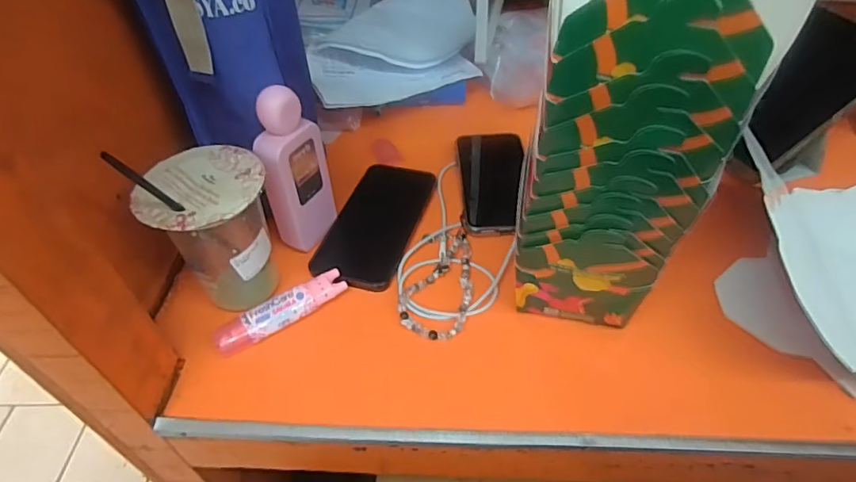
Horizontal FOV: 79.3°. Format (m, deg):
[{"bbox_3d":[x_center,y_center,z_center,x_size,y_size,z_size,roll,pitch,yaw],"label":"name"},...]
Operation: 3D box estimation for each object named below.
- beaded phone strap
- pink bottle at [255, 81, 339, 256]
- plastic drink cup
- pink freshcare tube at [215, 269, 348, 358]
[{"bbox_3d":[0.017,0.033,0.452,0.056,0.005,0.120,14,48,16],"label":"beaded phone strap"},{"bbox_3d":[-0.116,-0.061,0.445,0.030,0.146,0.059,18,49,19],"label":"pink bottle"},{"bbox_3d":[-0.164,-0.012,0.398,0.087,0.144,0.084,-2,46,2],"label":"plastic drink cup"},{"bbox_3d":[-0.120,0.056,0.425,0.110,0.014,0.024,-27,50,-21],"label":"pink freshcare tube"}]

